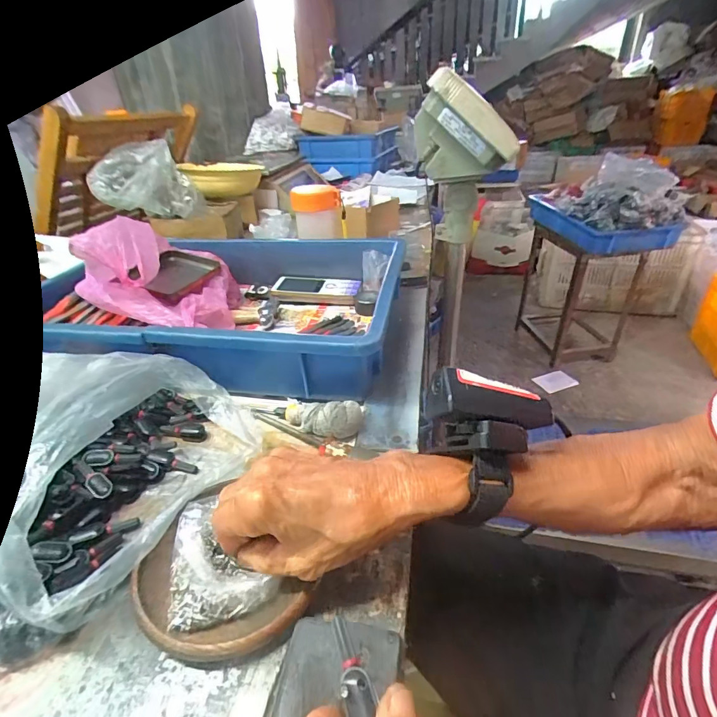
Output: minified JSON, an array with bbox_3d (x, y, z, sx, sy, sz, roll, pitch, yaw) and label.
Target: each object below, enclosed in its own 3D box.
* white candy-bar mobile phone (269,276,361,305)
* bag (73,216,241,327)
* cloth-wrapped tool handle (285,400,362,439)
[{"bbox_3d":[-0.062,-0.096,0.598,0.127,0.017,0.059,4,33,11],"label":"white candy-bar mobile phone"},{"bbox_3d":[-0.232,-0.110,0.522,0.141,0.121,0.194,-8,32,-8],"label":"bag"},{"bbox_3d":[-0.033,0.050,0.367,0.069,0.026,0.023,5,33,12],"label":"cloth-wrapped tool handle"}]

